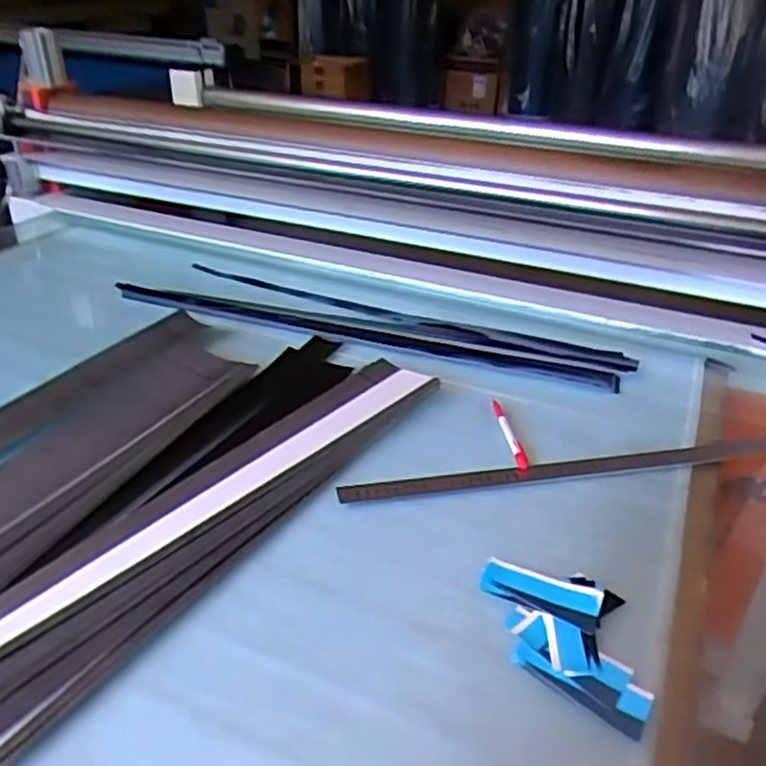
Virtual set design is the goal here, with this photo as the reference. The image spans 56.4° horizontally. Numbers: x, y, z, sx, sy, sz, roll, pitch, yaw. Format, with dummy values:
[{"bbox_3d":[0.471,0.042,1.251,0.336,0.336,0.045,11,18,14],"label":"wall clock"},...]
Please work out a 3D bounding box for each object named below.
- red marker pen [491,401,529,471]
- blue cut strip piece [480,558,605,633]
[{"bbox_3d":[0.144,0.053,0.816,0.015,0.014,0.129,-2,31,-6],"label":"red marker pen"},{"bbox_3d":[0.130,0.176,0.595,0.098,0.008,0.046,14,33,20],"label":"blue cut strip piece"}]

